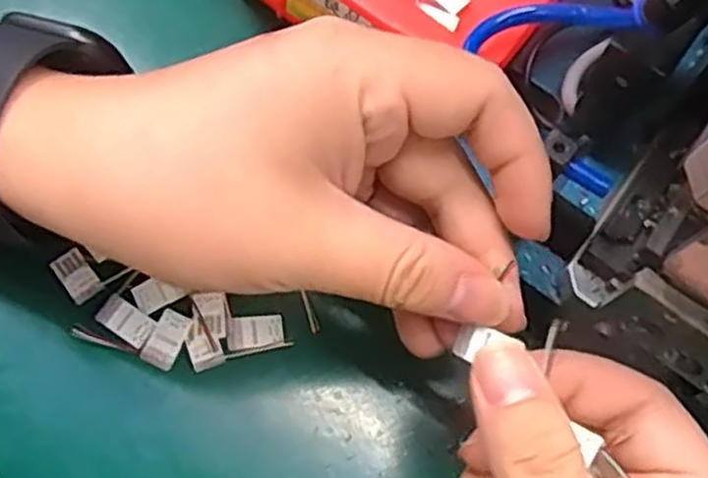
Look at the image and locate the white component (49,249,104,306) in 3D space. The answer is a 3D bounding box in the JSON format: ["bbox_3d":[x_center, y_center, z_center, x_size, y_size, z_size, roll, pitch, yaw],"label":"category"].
[{"bbox_3d":[-0.103,0.014,0.281,0.012,0.004,0.019,-37,77,-14],"label":"white component"}]

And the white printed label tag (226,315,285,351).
[{"bbox_3d":[-0.036,0.034,0.279,0.020,0.004,0.011,-6,72,-6],"label":"white printed label tag"}]

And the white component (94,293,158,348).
[{"bbox_3d":[-0.083,0.030,0.276,0.021,0.004,0.012,34,73,8],"label":"white component"}]

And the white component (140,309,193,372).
[{"bbox_3d":[-0.068,0.037,0.277,0.012,0.004,0.021,24,72,5],"label":"white component"}]

